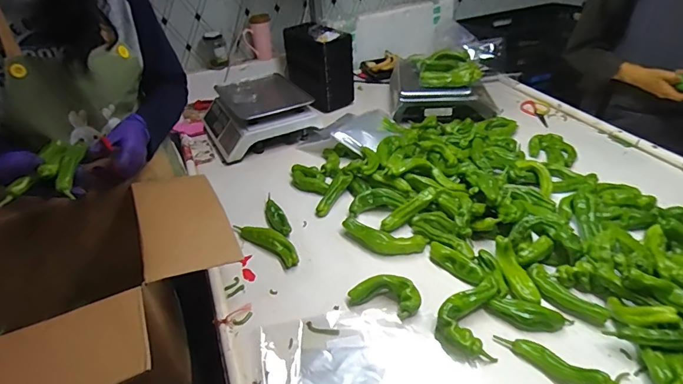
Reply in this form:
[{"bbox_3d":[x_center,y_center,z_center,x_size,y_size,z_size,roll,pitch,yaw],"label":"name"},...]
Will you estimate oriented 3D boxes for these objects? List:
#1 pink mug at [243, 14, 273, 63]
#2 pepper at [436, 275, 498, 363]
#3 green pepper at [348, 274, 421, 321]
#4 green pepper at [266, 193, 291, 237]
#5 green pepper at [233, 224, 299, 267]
[{"bbox_3d":[-0.310,-0.582,1.554,0.088,0.148,0.076,8,37,15],"label":"pink mug"},{"bbox_3d":[0.218,0.210,0.713,0.096,0.039,0.151,6,37,14],"label":"pepper"},{"bbox_3d":[0.081,0.187,0.764,0.130,0.039,0.066,11,38,19],"label":"green pepper"},{"bbox_3d":[-0.158,0.058,0.985,0.041,0.025,0.152,-19,39,-21],"label":"green pepper"},{"bbox_3d":[-0.165,0.108,0.914,0.197,0.035,0.049,24,44,33],"label":"green pepper"}]

